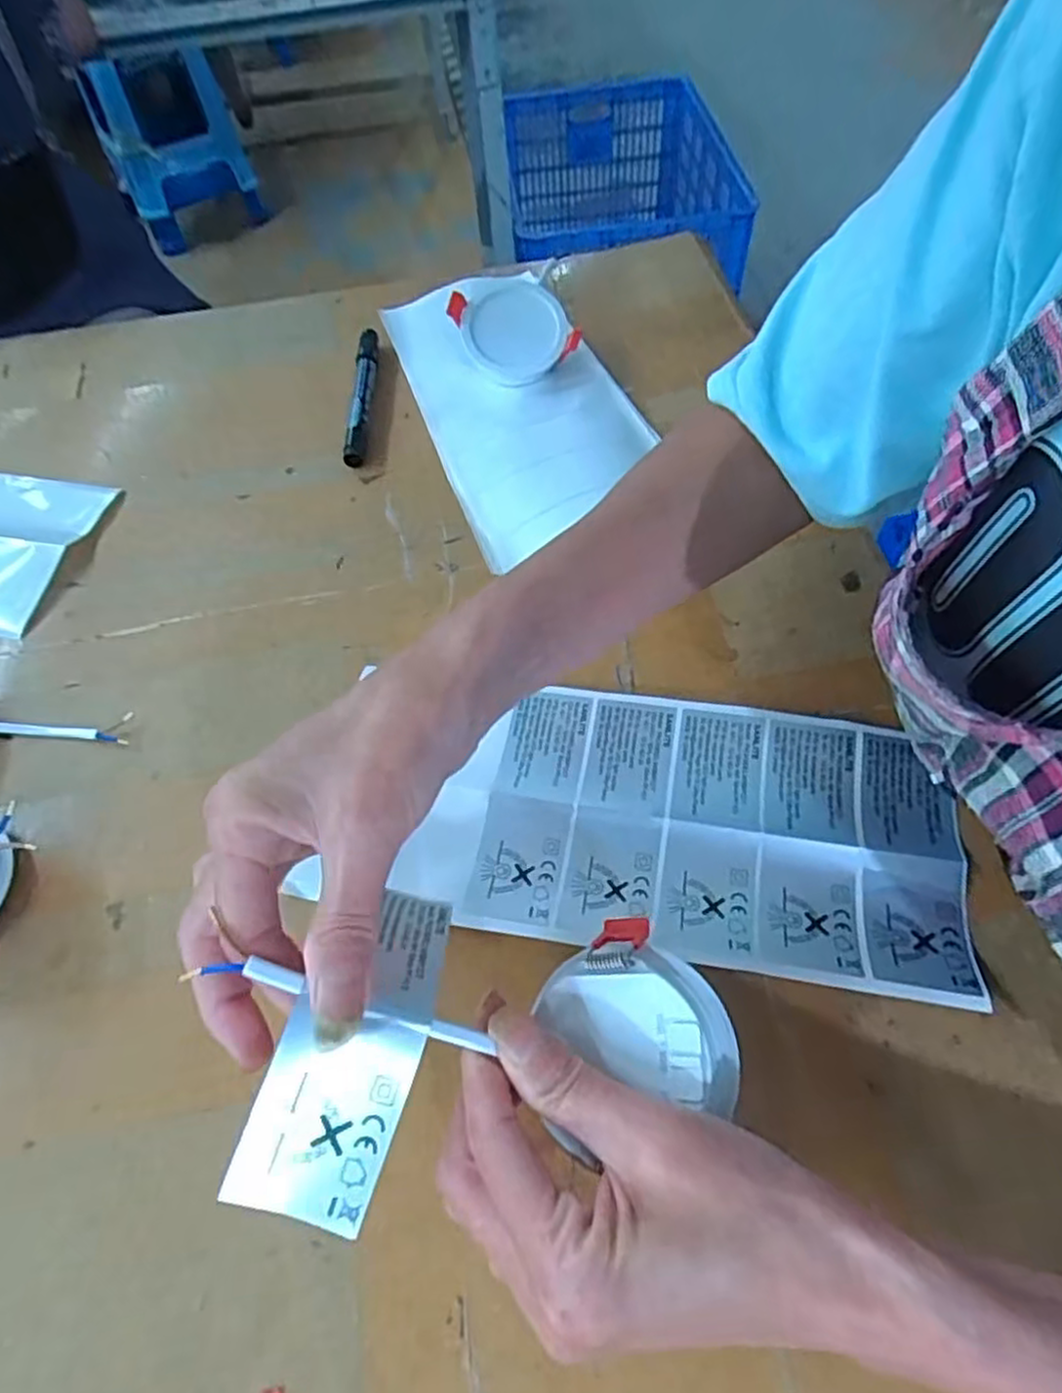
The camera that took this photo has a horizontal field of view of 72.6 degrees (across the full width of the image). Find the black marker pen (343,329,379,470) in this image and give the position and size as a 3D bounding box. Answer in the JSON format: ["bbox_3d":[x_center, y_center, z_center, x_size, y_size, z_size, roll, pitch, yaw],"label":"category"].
[{"bbox_3d":[-0.118,-0.214,0.508,0.014,0.016,0.132,-3,58,2],"label":"black marker pen"}]

